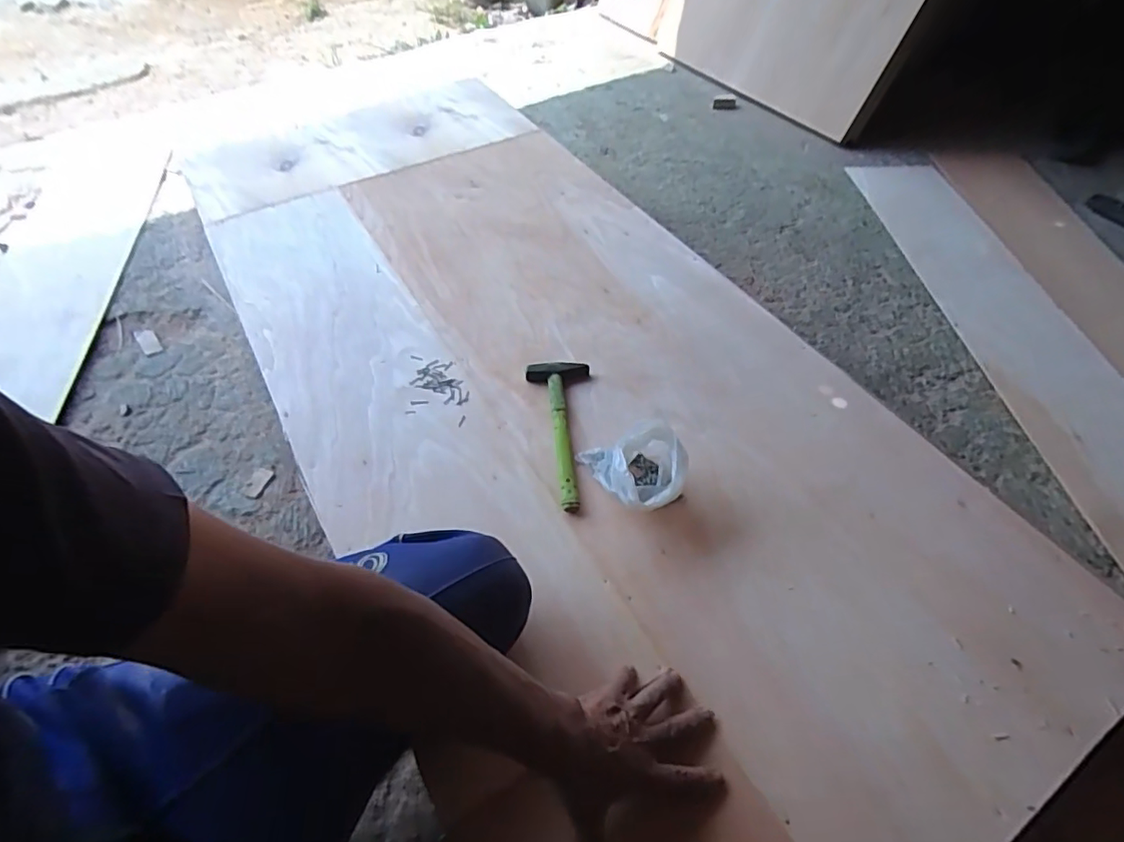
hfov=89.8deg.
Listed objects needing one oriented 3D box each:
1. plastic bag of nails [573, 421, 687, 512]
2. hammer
[{"bbox_3d":[0.093,0.051,0.693,0.094,0.081,0.129,-25,57,-19],"label":"plastic bag of nails"},{"bbox_3d":[0.000,0.014,0.763,0.087,0.017,0.240,-2,52,-2],"label":"hammer"}]

